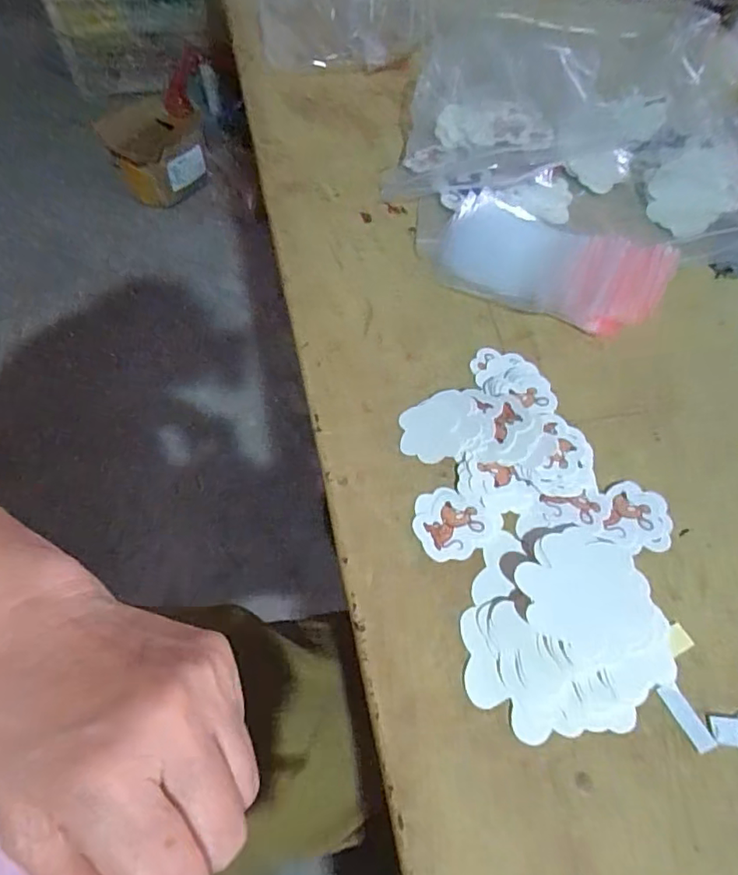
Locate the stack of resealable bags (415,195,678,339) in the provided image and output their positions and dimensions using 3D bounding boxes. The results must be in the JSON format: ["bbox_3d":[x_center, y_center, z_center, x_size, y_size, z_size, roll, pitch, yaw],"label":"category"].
[{"bbox_3d":[0.115,-0.131,0.389,0.181,0.016,0.089,24,59,13],"label":"stack of resealable bags"}]

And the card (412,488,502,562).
[{"bbox_3d":[0.045,0.044,0.288,0.042,0.004,0.039,-25,61,-17],"label":"card"}]

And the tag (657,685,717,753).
[{"bbox_3d":[0.140,0.123,0.238,0.010,0.004,0.028,-26,64,-9],"label":"tag"}]

